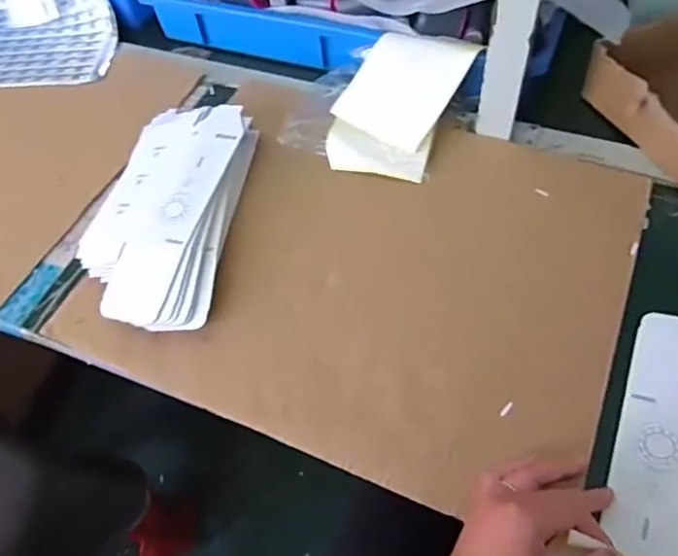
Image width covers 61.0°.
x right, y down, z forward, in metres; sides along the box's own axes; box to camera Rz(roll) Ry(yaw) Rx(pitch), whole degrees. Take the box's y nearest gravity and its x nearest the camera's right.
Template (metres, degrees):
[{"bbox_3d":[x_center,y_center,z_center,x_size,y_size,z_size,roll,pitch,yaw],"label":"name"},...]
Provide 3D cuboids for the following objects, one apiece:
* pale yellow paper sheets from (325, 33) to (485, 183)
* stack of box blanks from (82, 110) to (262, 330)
[{"bbox_3d":[0.065,-0.203,0.670,0.128,0.007,0.186,23,79,18],"label":"pale yellow paper sheets"},{"bbox_3d":[-0.182,-0.074,0.611,0.143,0.047,0.286,2,56,6],"label":"stack of box blanks"}]

